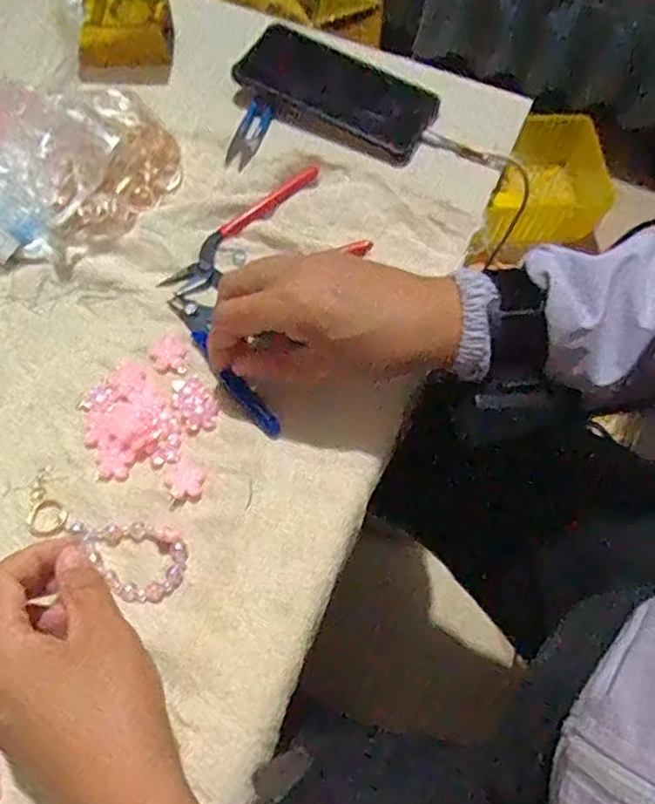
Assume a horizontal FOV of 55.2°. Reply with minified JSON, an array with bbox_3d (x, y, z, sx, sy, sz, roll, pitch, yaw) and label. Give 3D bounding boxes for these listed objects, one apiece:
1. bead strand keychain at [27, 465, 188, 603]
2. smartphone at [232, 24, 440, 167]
[{"bbox_3d":[-0.135,0.079,0.373,0.111,0.005,0.044,26,69,11],"label":"bead strand keychain"},{"bbox_3d":[0.008,-0.255,0.507,0.154,0.018,0.082,25,69,8],"label":"smartphone"}]

